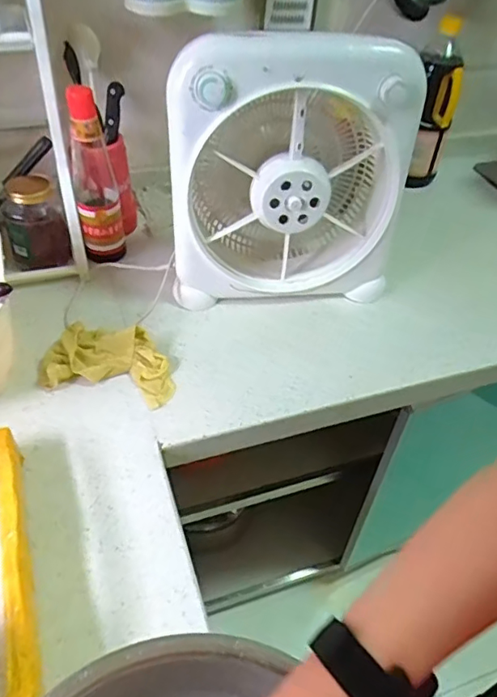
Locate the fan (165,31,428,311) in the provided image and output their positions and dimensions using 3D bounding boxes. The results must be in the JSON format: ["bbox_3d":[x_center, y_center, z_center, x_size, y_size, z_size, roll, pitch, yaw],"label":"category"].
[{"bbox_3d":[0.053,-0.251,0.773,0.319,0.344,0.181,-3,45,-7],"label":"fan"}]

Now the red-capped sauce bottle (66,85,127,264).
[{"bbox_3d":[-0.227,-0.247,0.814,0.064,0.268,0.056,-13,47,-17],"label":"red-capped sauce bottle"}]

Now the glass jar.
[{"bbox_3d":[-0.328,-0.197,0.828,0.079,0.118,0.098,-18,49,-21],"label":"glass jar"}]

